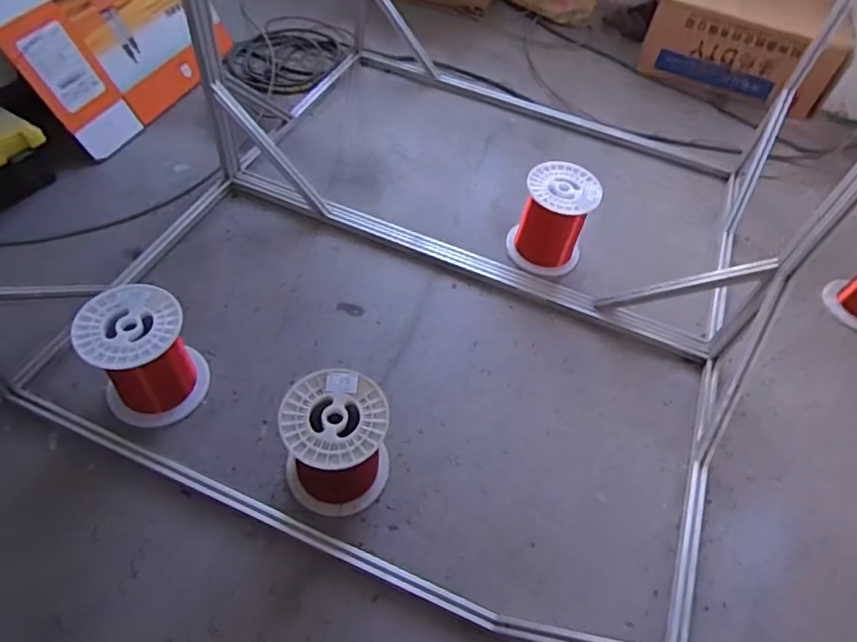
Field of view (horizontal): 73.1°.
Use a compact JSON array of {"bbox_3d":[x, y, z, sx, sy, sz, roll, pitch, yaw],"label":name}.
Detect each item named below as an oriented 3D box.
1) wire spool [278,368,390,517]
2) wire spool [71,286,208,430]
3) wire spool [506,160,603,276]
[{"bbox_3d":[-0.185,0.257,1.168,0.203,0.253,0.214,-3,53,-9],"label":"wire spool"},{"bbox_3d":[-0.612,0.085,1.255,0.207,0.275,0.204,3,53,-5],"label":"wire spool"},{"bbox_3d":[0.346,-0.281,1.609,0.198,0.234,0.206,3,53,-5],"label":"wire spool"}]

